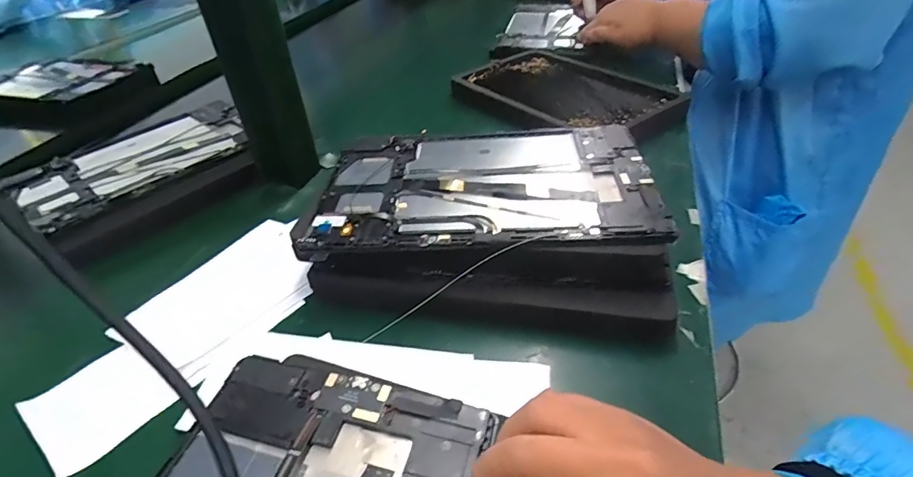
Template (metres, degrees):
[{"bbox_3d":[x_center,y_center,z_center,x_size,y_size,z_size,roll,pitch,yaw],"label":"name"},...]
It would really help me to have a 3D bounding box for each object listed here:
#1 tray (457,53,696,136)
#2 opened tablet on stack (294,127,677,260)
[{"bbox_3d":[0.127,-0.172,0.553,0.160,0.023,0.247,-29,44,-27],"label":"tray"},{"bbox_3d":[0.017,-0.045,0.354,0.240,0.009,0.153,-3,39,4],"label":"opened tablet on stack"}]

